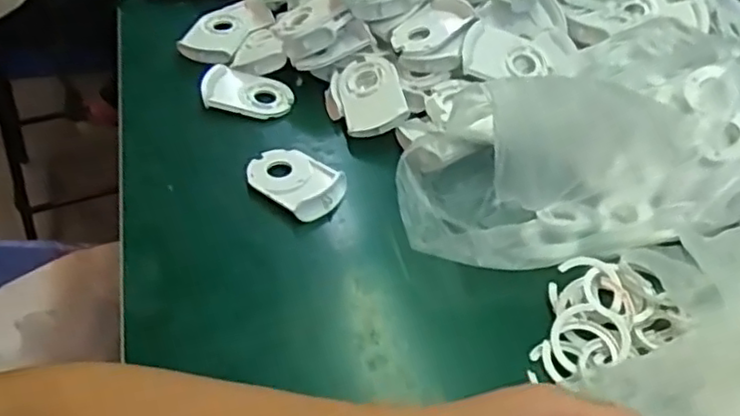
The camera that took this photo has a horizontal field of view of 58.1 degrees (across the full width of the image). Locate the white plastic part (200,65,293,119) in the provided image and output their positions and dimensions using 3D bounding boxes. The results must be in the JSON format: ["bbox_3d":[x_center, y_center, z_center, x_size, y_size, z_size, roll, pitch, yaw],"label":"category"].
[{"bbox_3d":[-0.118,-0.111,0.638,0.083,0.019,0.055,9,46,5],"label":"white plastic part"}]

